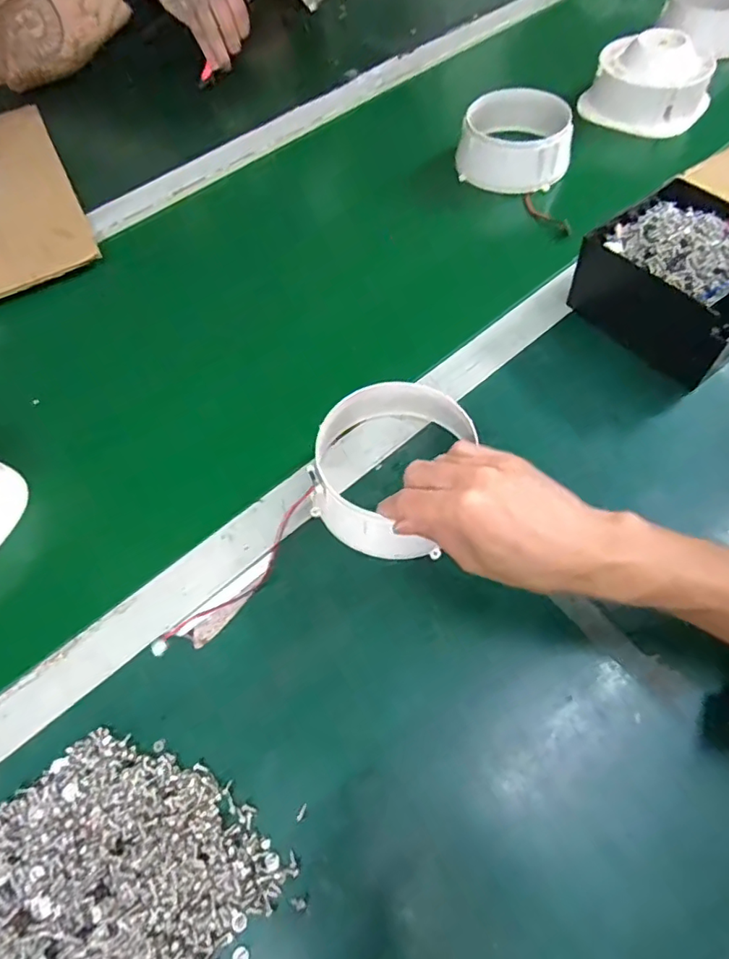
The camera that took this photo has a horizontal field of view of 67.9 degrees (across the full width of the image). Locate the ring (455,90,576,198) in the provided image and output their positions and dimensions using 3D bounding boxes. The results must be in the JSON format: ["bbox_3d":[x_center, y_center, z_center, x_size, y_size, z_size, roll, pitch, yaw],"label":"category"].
[{"bbox_3d":[0.171,-0.381,0.611,0.120,0.058,0.120,-2,60,3],"label":"ring"}]

